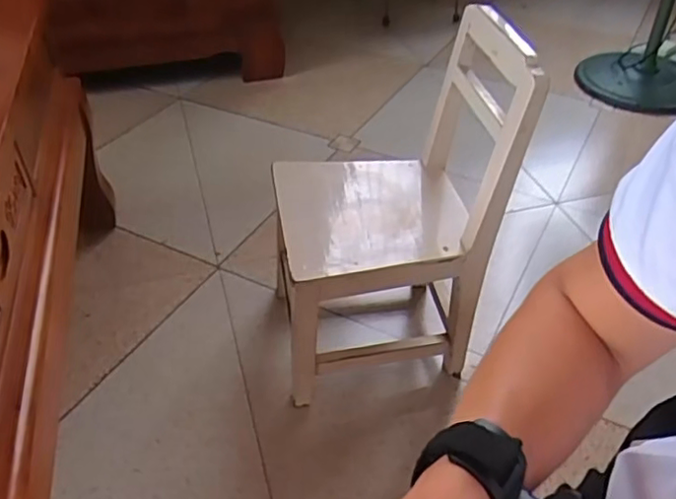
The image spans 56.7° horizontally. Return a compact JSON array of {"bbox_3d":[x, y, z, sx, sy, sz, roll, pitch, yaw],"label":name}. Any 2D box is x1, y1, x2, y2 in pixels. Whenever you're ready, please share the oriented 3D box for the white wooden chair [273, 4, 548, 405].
[{"bbox_3d":[0.071,-0.054,1.014,0.355,0.537,0.286,-9,42,-10],"label":"white wooden chair"}]

